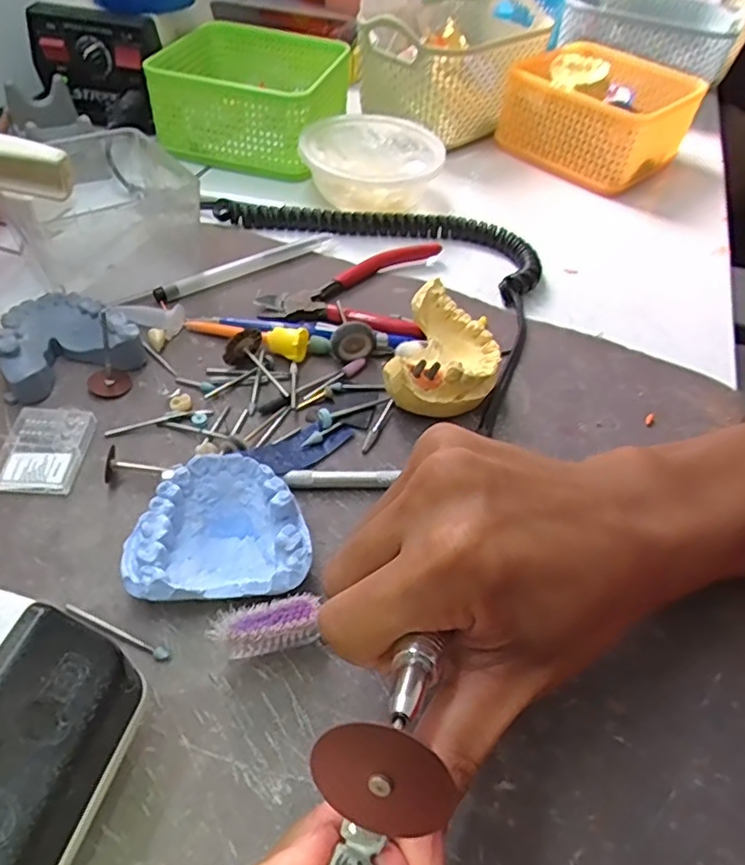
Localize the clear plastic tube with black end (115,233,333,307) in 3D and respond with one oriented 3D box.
[{"bbox_3d":[-0.086,-0.104,0.391,0.141,0.010,0.012,-26,56,-26],"label":"clear plastic tube with black end"}]

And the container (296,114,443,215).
[{"bbox_3d":[0.000,-0.196,0.464,0.098,0.045,0.098,3,48,-3],"label":"container"}]

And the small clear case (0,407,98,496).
[{"bbox_3d":[-0.151,0.008,0.286,0.036,0.006,0.046,3,48,-4],"label":"small clear case"}]

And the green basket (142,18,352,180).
[{"bbox_3d":[-0.096,-0.275,0.509,0.133,0.063,0.135,14,48,6],"label":"green basket"}]

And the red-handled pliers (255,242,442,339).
[{"bbox_3d":[-0.009,-0.099,0.390,0.100,0.016,0.106,14,48,7],"label":"red-handled pliers"}]

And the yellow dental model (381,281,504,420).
[{"bbox_3d":[0.039,-0.038,0.325,0.052,0.040,0.067,16,49,8],"label":"yellow dental model"}]

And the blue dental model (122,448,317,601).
[{"bbox_3d":[-0.060,0.040,0.250,0.067,0.029,0.056,-1,48,-7],"label":"blue dental model"}]

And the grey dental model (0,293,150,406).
[{"bbox_3d":[-0.157,-0.047,0.322,0.065,0.025,0.056,-18,53,-21],"label":"grey dental model"}]

